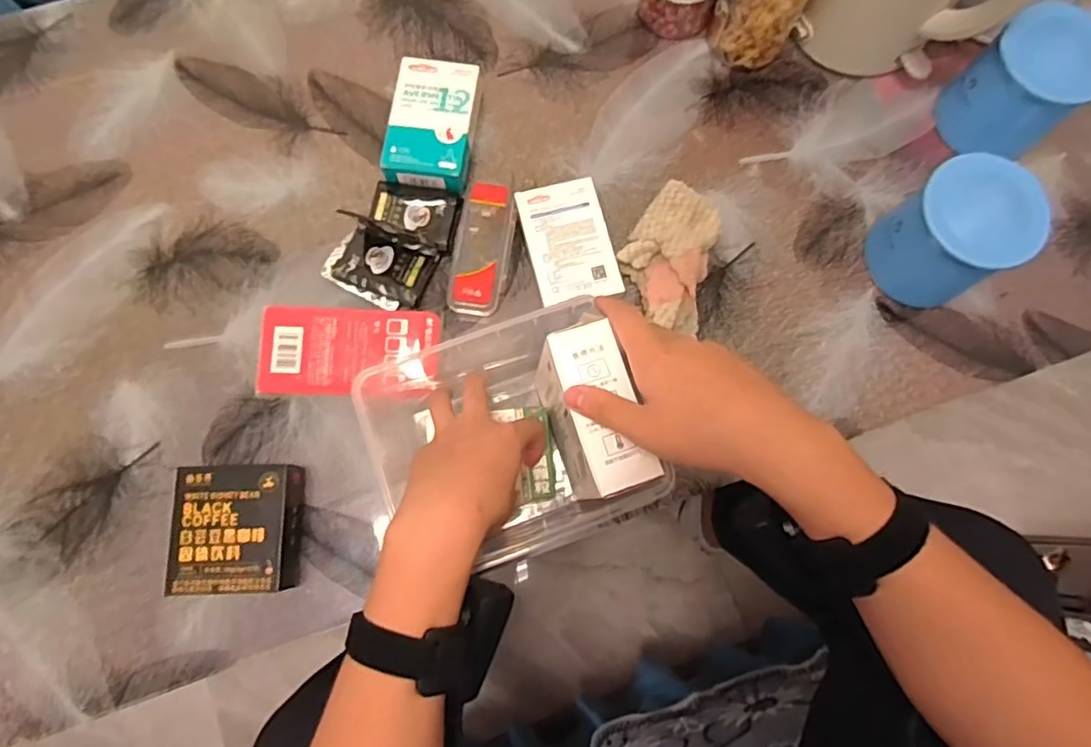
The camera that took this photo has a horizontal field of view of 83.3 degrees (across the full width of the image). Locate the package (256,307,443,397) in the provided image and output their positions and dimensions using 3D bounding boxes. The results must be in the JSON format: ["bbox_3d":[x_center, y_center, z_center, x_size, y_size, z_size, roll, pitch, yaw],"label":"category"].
[{"bbox_3d":[-0.177,-0.019,0.554,0.161,0.016,0.076,1,76,0],"label":"package"}]

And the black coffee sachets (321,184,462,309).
[{"bbox_3d":[-0.140,-0.128,0.580,0.092,0.017,0.128,27,77,6],"label":"black coffee sachets"}]

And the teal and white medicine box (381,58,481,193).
[{"bbox_3d":[-0.109,-0.242,0.598,0.076,0.034,0.122,6,76,1],"label":"teal and white medicine box"}]

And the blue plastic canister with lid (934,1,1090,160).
[{"bbox_3d":[0.445,-0.267,0.577,0.086,0.107,0.096,-40,79,-9],"label":"blue plastic canister with lid"}]

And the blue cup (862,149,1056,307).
[{"bbox_3d":[0.360,-0.125,0.549,0.096,0.104,0.097,0,76,0],"label":"blue cup"}]

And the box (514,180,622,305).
[{"bbox_3d":[0.022,-0.124,0.580,0.076,0.017,0.116,-14,76,-4],"label":"box"}]

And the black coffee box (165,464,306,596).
[{"bbox_3d":[-0.252,0.128,0.507,0.093,0.039,0.099,-2,76,-1],"label":"black coffee box"}]

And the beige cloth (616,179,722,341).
[{"bbox_3d":[0.115,-0.113,0.564,0.080,0.046,0.143,12,76,3],"label":"beige cloth"}]

